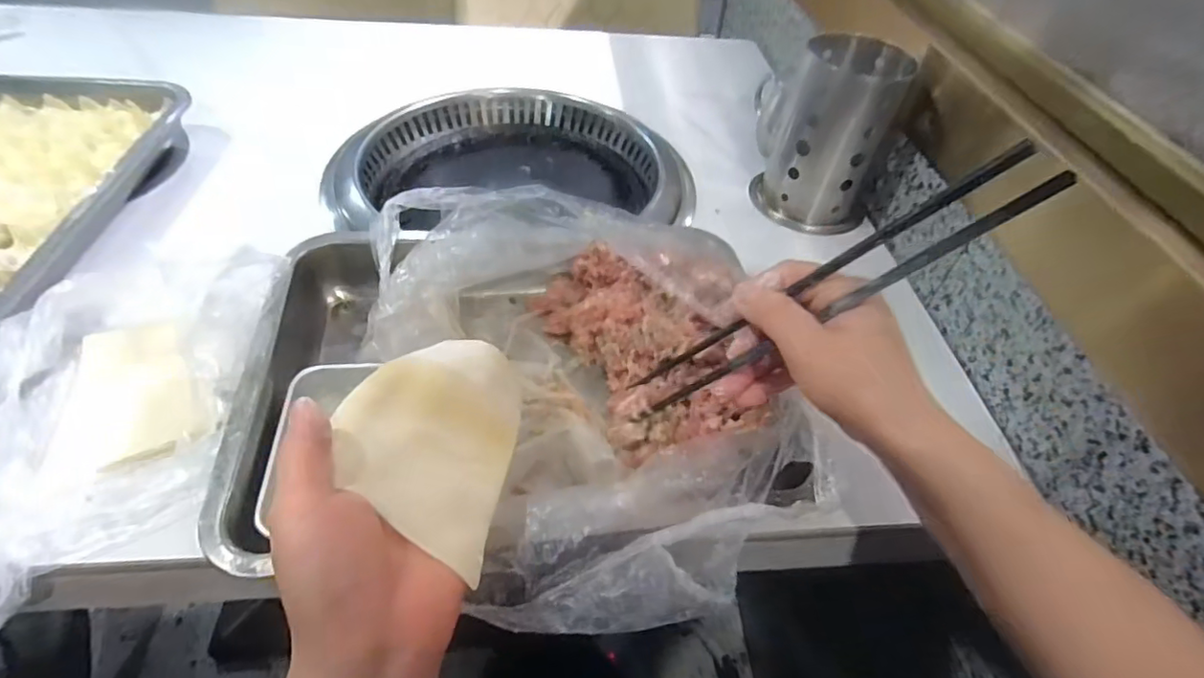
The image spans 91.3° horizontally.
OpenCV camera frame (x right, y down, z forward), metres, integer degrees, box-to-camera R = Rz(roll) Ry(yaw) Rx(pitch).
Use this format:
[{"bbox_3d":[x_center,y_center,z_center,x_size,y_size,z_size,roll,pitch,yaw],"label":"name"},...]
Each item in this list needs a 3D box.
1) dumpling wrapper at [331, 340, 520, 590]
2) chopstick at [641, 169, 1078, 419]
[{"bbox_3d":[-0.083,0.046,0.286,0.082,0.012,0.111,23,49,-11],"label":"dumpling wrapper"},{"bbox_3d":[0.109,-0.008,0.301,0.013,0.234,0.010,33,41,-28],"label":"chopstick"}]

